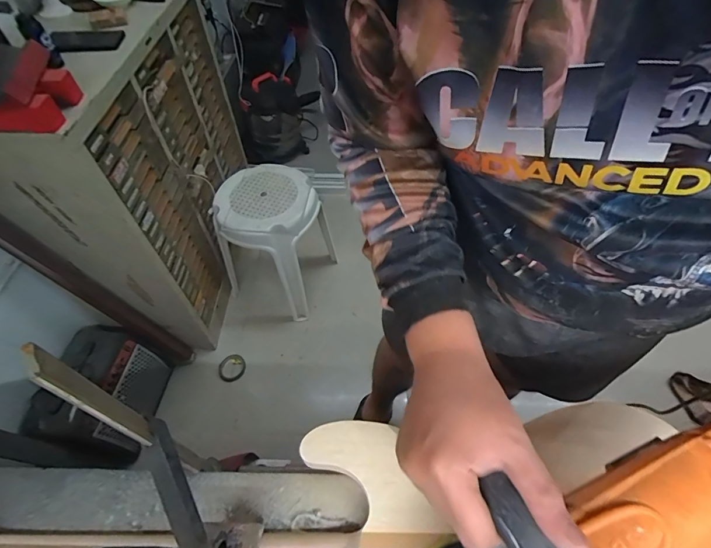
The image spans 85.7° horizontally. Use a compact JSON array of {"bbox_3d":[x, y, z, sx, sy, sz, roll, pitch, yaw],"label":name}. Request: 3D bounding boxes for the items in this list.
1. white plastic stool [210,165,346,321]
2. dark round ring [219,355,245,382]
[{"bbox_3d":[-0.294,-0.117,1.358,0.316,0.420,0.299,20,57,15],"label":"white plastic stool"},{"bbox_3d":[-0.433,0.330,1.345,0.091,0.018,0.103,18,56,14],"label":"dark round ring"}]

